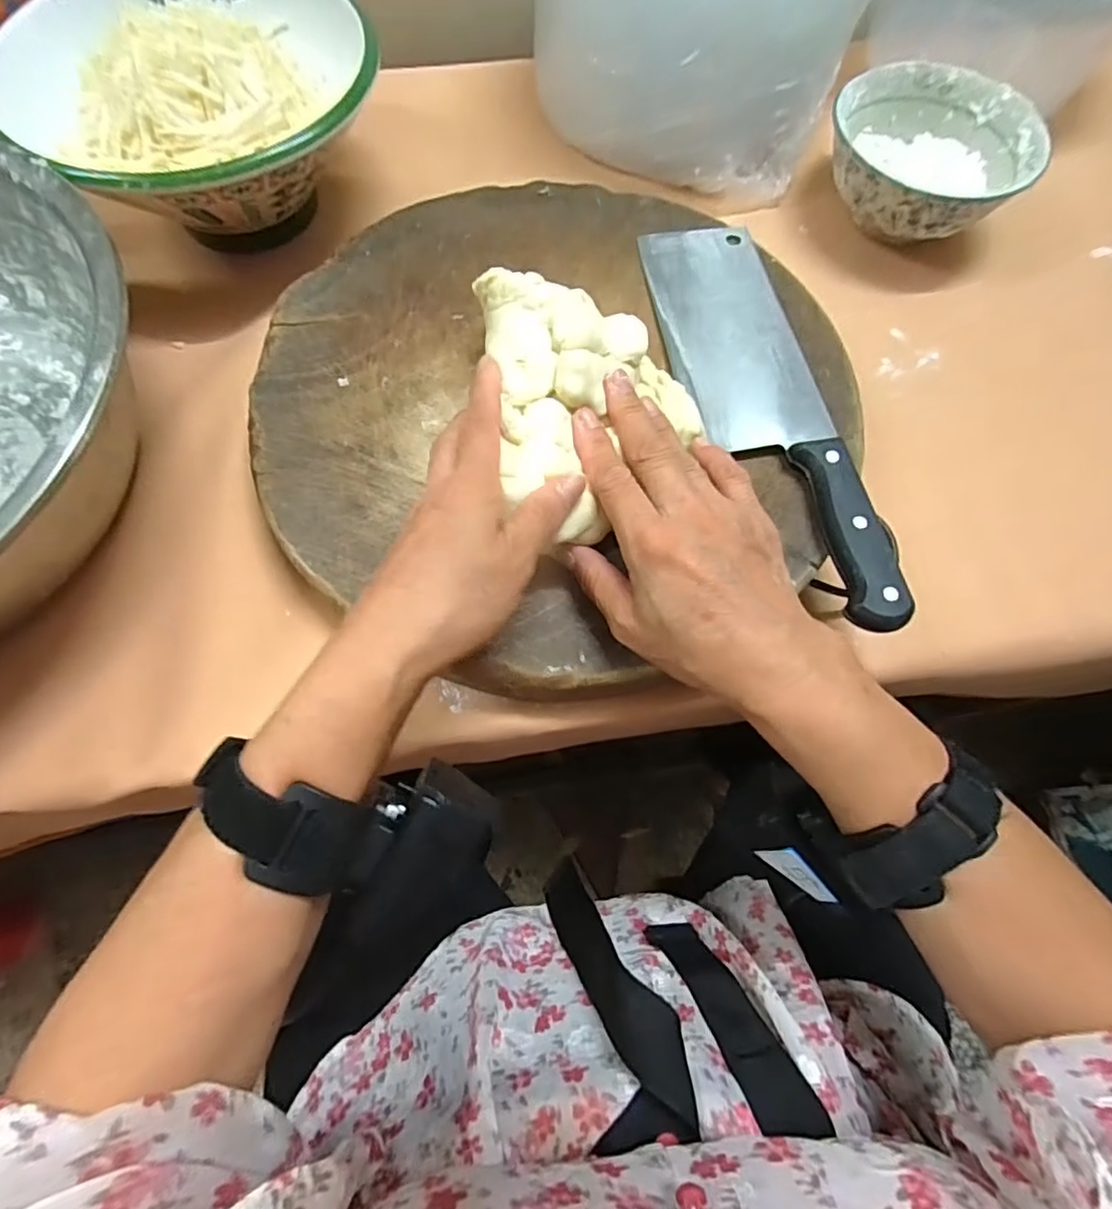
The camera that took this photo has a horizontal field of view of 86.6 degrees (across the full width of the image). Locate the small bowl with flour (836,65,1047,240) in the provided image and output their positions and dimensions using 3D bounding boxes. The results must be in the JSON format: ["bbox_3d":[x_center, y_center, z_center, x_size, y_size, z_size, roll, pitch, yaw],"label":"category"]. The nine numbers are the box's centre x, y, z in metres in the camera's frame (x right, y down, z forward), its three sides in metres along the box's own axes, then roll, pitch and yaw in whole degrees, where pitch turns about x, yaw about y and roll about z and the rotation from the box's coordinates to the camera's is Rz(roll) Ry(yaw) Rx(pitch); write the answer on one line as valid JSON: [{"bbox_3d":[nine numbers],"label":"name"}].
[{"bbox_3d":[0.273,-0.326,0.446,0.136,0.065,0.141,1,69,-1],"label":"small bowl with flour"}]

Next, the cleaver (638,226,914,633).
[{"bbox_3d":[0.116,-0.120,0.343,0.081,0.020,0.290,-7,69,-4],"label":"cleaver"}]

